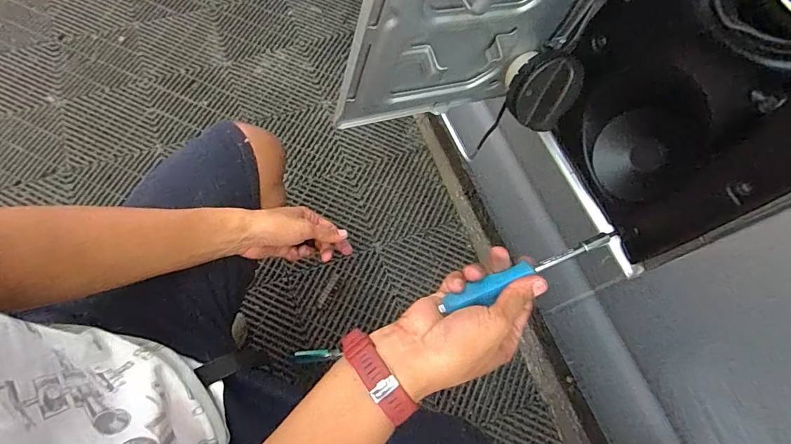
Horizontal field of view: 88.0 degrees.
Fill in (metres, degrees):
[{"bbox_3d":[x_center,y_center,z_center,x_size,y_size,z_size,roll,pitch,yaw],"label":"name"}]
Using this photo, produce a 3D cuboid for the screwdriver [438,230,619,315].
[{"bbox_3d":[0.124,0.044,0.364,0.170,0.017,0.016,-21,70,-10],"label":"screwdriver"}]

